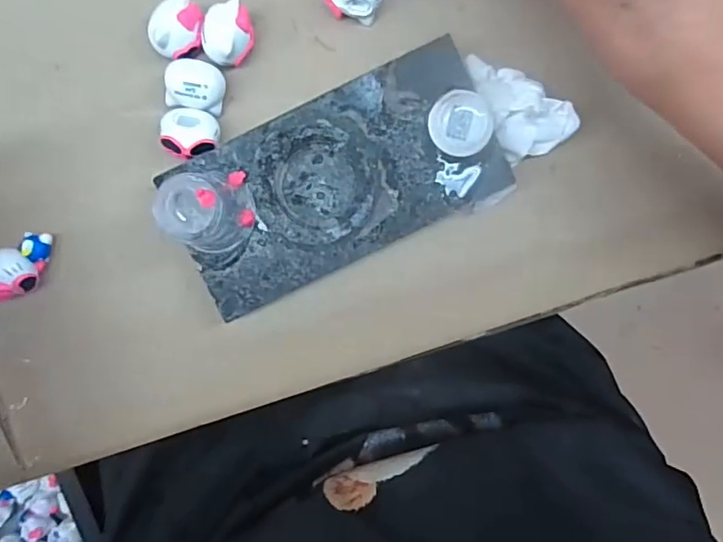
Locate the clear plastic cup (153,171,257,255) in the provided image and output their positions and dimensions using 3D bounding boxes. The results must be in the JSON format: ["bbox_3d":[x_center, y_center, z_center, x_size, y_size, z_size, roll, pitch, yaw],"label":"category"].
[{"bbox_3d":[-0.063,-0.023,0.225,0.032,0.039,0.033,0,92,-1],"label":"clear plastic cup"}]

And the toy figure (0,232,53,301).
[{"bbox_3d":[-0.152,-0.002,0.243,0.021,0.028,0.026,-11,92,-1],"label":"toy figure"}]

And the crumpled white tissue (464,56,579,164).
[{"bbox_3d":[0.070,-0.077,0.251,0.034,0.015,0.055,-42,92,1],"label":"crumpled white tissue"}]

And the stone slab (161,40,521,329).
[{"bbox_3d":[-0.011,-0.042,0.253,0.143,0.019,0.074,-25,96,0],"label":"stone slab"}]

